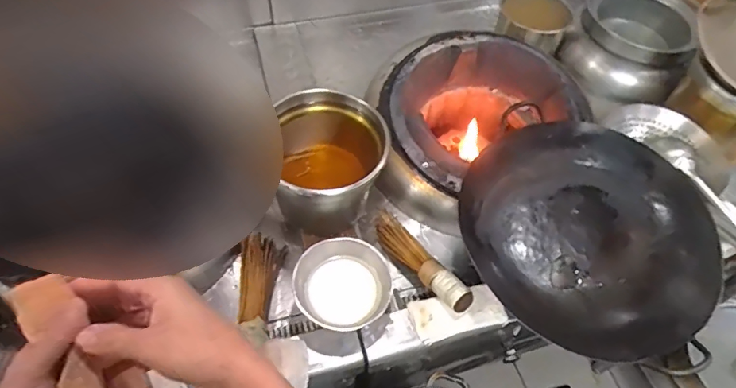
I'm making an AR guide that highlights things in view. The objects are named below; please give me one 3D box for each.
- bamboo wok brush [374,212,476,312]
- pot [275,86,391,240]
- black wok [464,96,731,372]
[{"bbox_3d":[0.099,0.128,0.932,0.054,0.052,0.262,-28,46,-21],"label":"bamboo wok brush"},{"bbox_3d":[-0.076,-0.050,0.912,0.215,0.212,0.227,2,55,-2],"label":"pot"},{"bbox_3d":[0.391,0.071,0.880,0.430,0.133,0.414,26,58,14],"label":"black wok"}]

